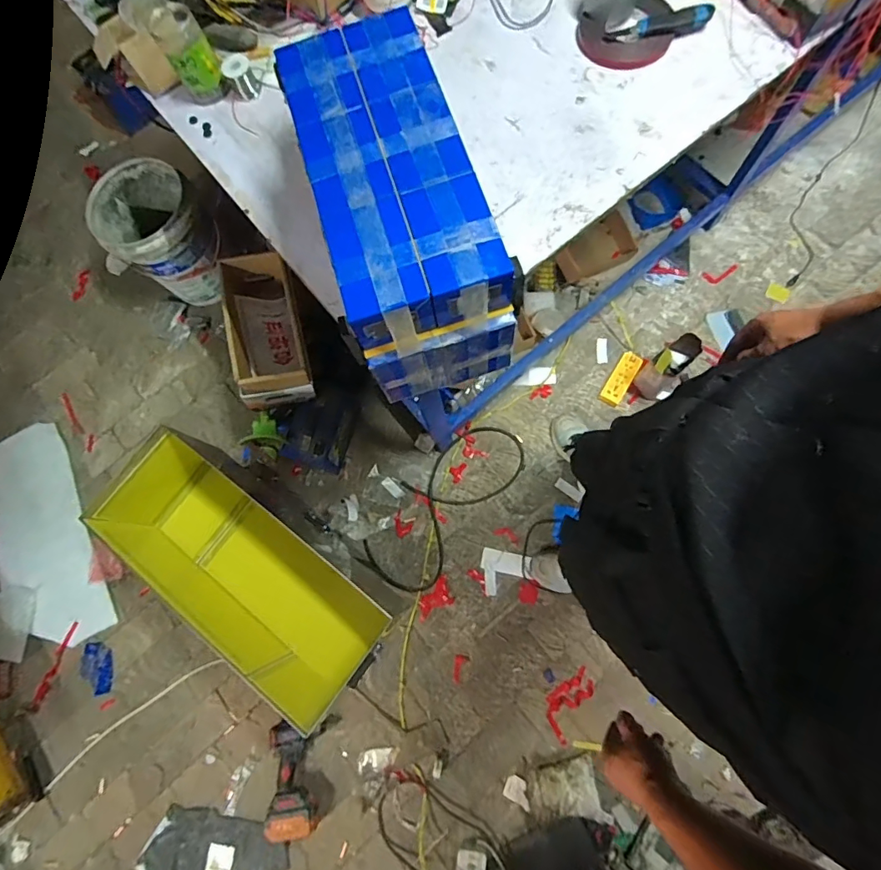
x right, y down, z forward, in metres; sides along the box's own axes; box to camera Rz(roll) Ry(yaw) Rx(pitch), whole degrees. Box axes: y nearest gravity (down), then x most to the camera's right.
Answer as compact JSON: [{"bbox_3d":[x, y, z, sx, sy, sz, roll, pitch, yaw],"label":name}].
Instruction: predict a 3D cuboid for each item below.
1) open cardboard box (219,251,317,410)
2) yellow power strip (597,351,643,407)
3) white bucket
[{"bbox_3d":[-0.488,-0.291,1.339,0.195,0.169,0.413,-17,75,1],"label":"open cardboard box"},{"bbox_3d":[0.562,-0.176,1.471,0.067,0.046,0.180,30,79,12],"label":"yellow power strip"},{"bbox_3d":[-0.882,-0.637,1.534,0.313,0.329,0.336,-1,76,5],"label":"white bucket"}]

